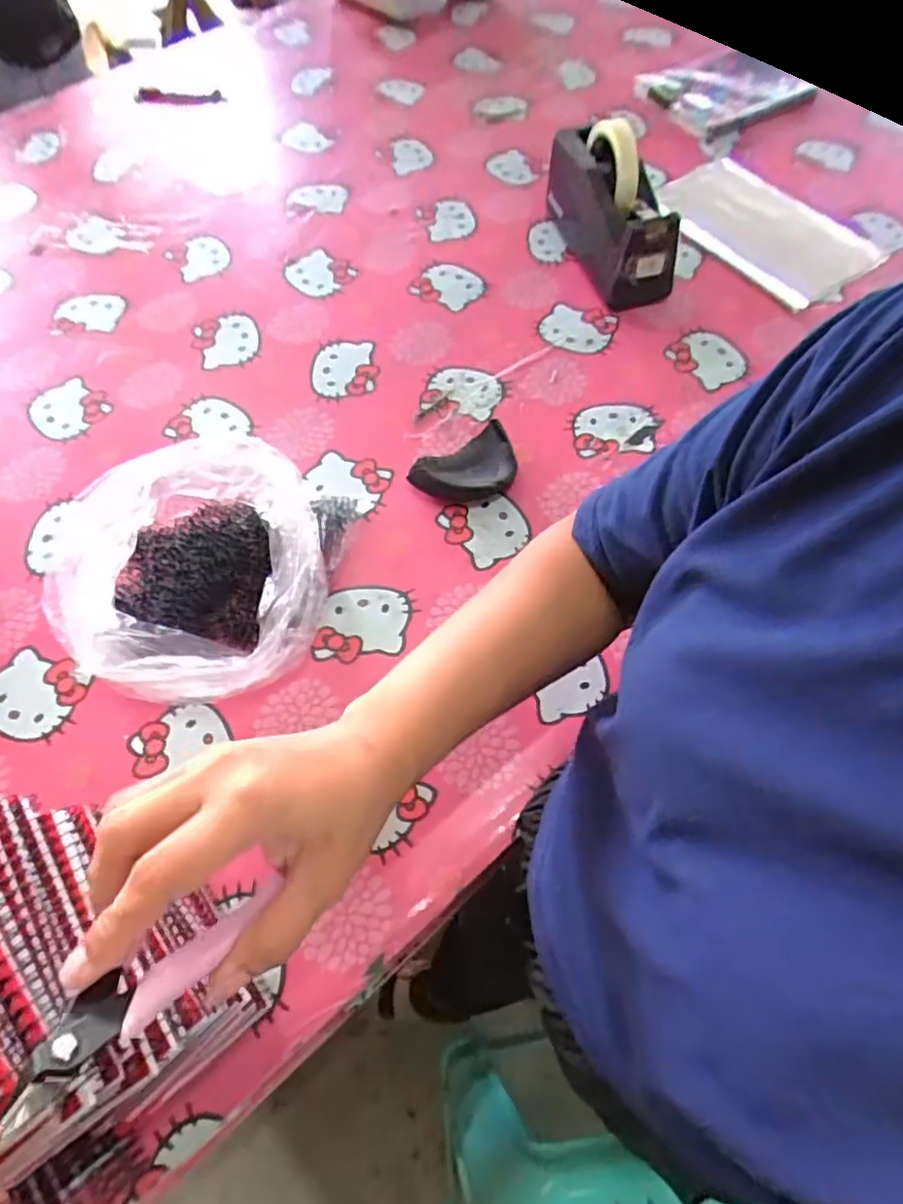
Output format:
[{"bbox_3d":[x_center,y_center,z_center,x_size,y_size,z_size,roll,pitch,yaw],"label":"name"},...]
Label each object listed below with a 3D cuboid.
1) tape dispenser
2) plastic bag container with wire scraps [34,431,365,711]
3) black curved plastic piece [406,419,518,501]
[{"bbox_3d":[0.178,-0.443,0.725,0.074,0.123,0.196,-16,62,-8],"label":"tape dispenser"},{"bbox_3d":[-0.194,-0.029,0.517,0.175,0.106,0.208,6,63,4],"label":"plastic bag container with wire scraps"},{"bbox_3d":[0.011,-0.128,0.613,0.098,0.030,0.068,-9,63,-4],"label":"black curved plastic piece"}]

